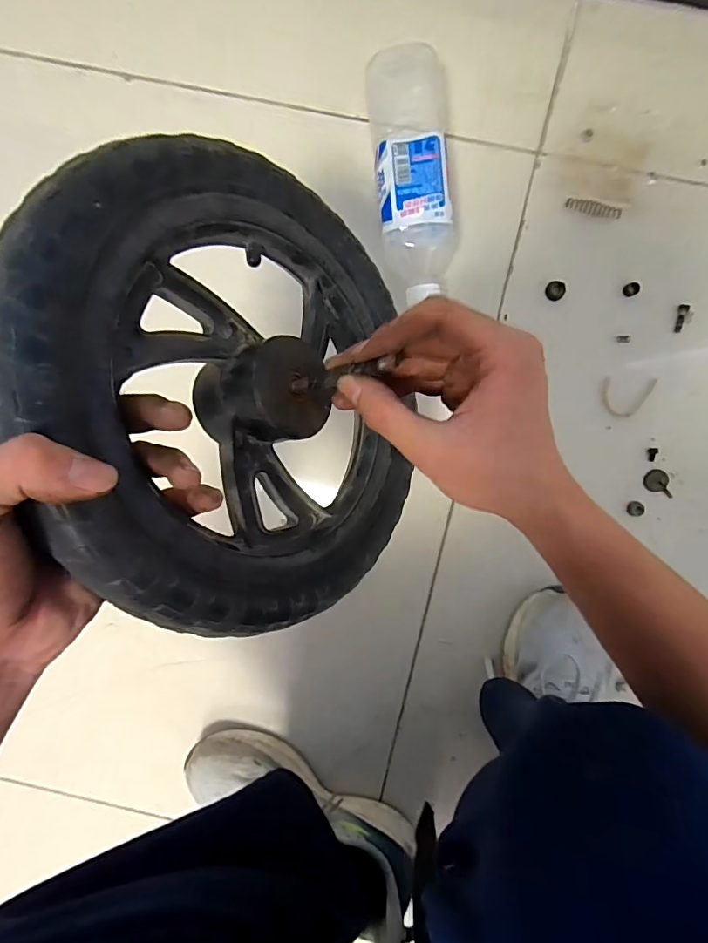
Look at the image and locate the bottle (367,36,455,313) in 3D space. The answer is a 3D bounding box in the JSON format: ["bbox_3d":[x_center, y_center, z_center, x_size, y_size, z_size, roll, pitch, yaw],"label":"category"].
[{"bbox_3d":[0.056,-0.258,0.442,0.069,0.067,0.200,-7,98,5],"label":"bottle"}]

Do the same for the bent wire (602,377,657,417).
[{"bbox_3d":[0.273,-0.074,0.486,0.050,0.006,0.039,4,99,4],"label":"bent wire"}]

